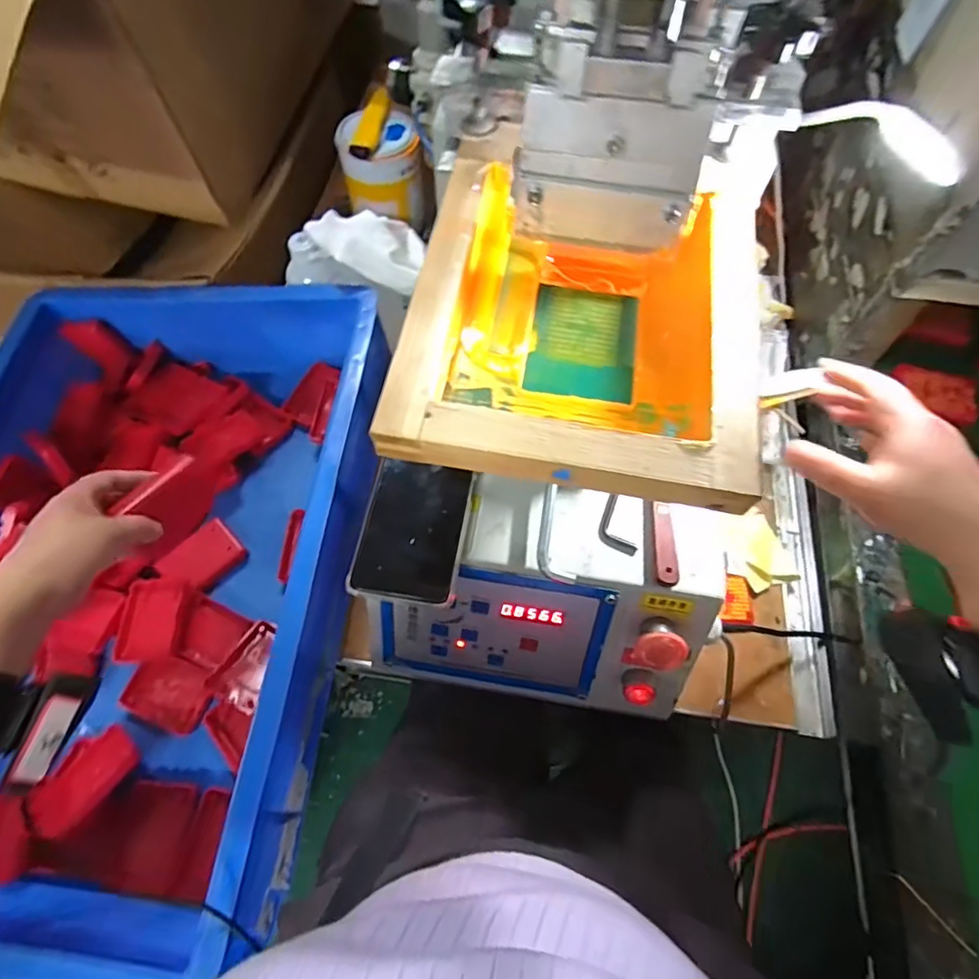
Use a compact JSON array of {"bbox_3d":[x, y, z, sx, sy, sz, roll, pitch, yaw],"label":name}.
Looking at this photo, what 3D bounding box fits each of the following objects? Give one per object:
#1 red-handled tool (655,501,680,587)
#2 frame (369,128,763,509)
[{"bbox_3d":[0.133,0.039,0.418,0.017,0.008,0.066,4,65,2],"label":"red-handled tool"},{"bbox_3d":[0.061,-0.120,0.345,0.203,0.030,0.264,11,65,6],"label":"frame"}]

